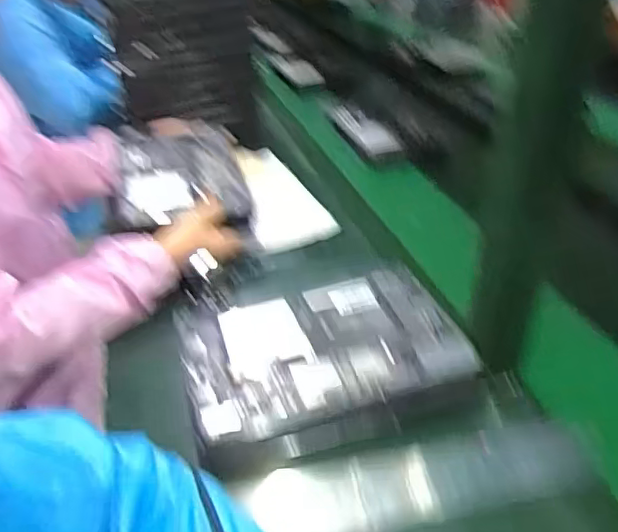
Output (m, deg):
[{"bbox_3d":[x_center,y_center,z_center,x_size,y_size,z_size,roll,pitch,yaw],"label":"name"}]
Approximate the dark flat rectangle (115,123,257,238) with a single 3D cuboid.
[{"bbox_3d":[-0.182,-0.132,0.850,0.168,0.032,0.281,-9,35,-10],"label":"dark flat rectangle"}]

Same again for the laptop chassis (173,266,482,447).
[{"bbox_3d":[0.008,0.075,0.568,0.248,0.029,0.171,-11,35,-12],"label":"laptop chassis"}]

